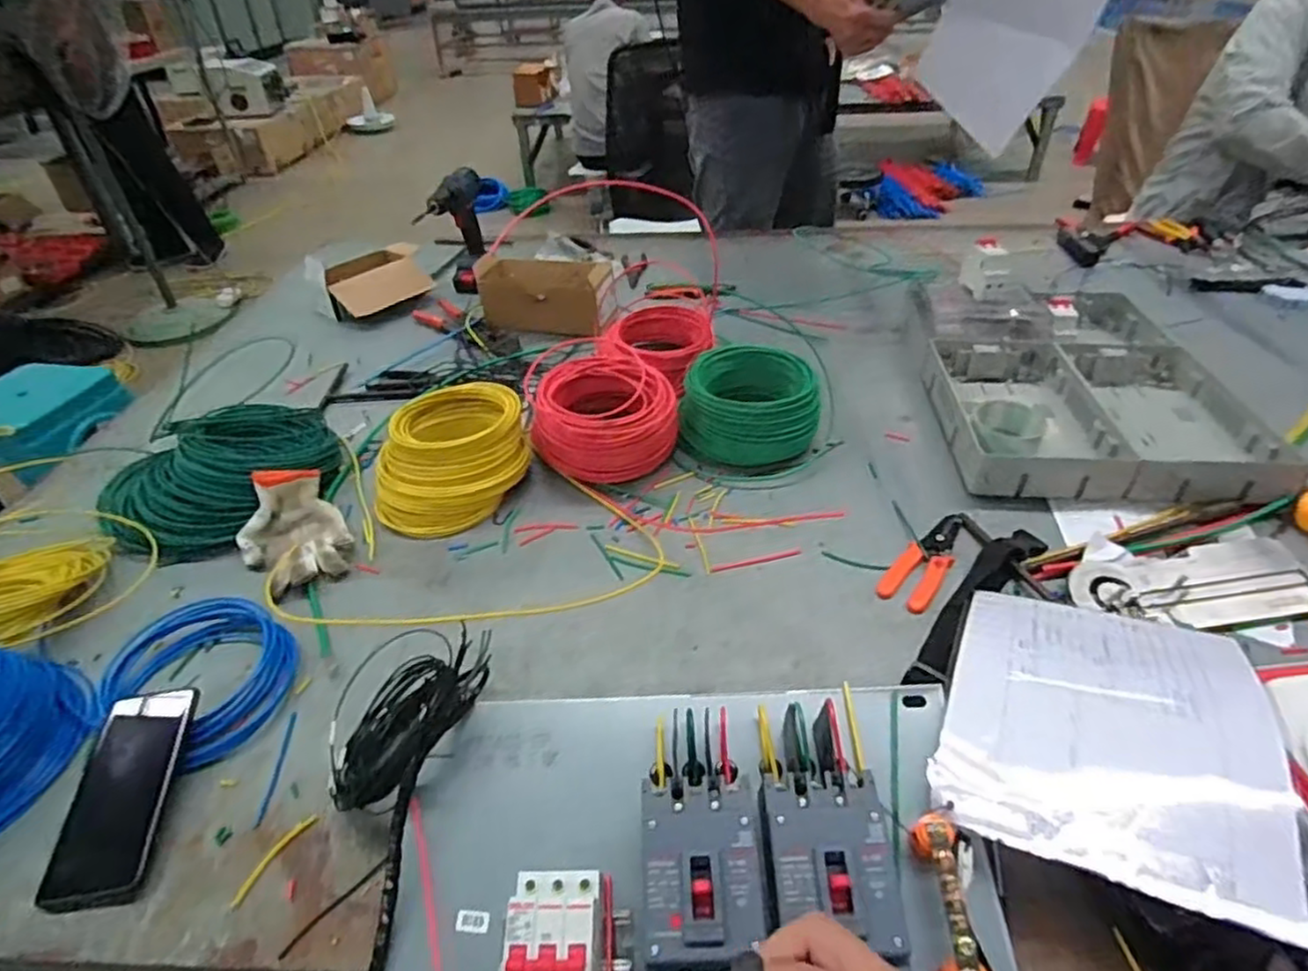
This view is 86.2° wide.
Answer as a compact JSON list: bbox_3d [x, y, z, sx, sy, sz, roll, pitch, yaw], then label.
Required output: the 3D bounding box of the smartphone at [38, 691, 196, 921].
[{"bbox_3d":[-0.426,0.246,0.561,0.069,0.015,0.172,1,47,-13],"label":"smartphone"}]

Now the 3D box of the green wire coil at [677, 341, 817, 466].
[{"bbox_3d":[0.127,-0.105,0.918,0.155,0.097,0.147,-1,39,1],"label":"green wire coil"}]

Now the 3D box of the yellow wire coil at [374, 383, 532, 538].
[{"bbox_3d":[-0.260,-0.049,0.877,0.190,0.079,0.201,-1,39,1],"label":"yellow wire coil"}]

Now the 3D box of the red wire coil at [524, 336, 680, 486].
[{"bbox_3d":[-0.076,-0.104,0.919,0.174,0.099,0.195,-19,42,-19],"label":"red wire coil"}]

